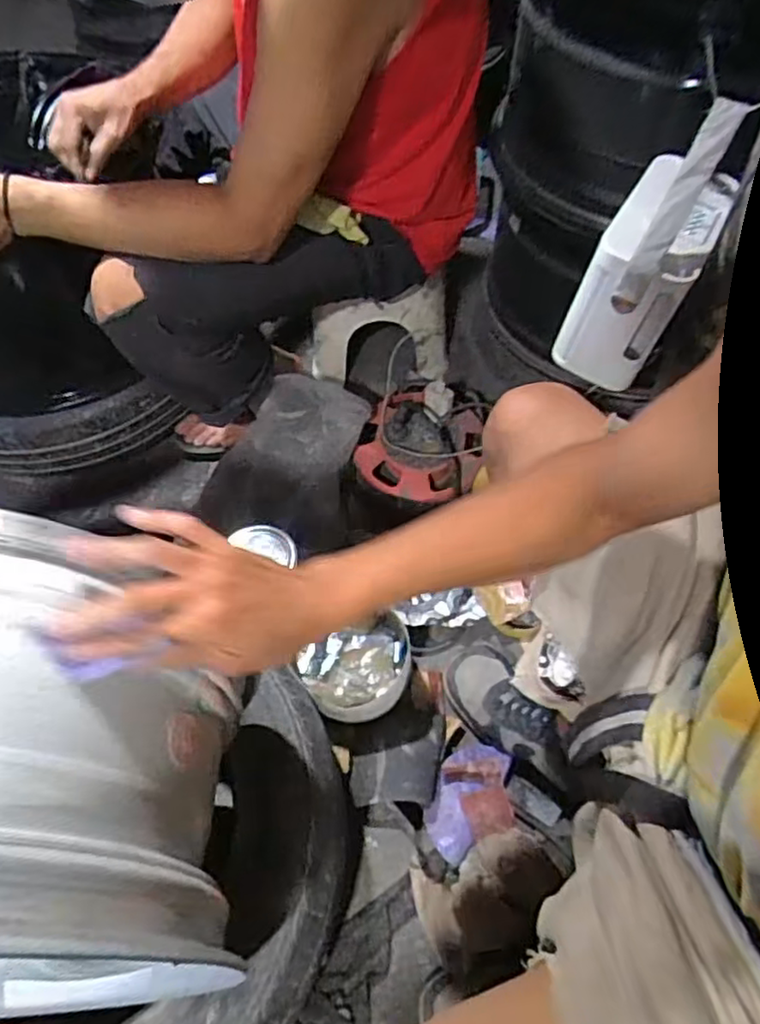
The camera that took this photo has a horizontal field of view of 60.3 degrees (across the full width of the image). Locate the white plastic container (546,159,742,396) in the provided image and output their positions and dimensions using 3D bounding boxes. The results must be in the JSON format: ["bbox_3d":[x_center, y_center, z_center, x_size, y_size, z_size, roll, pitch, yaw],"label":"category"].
[{"bbox_3d":[0.277,-0.238,0.705,0.107,0.163,0.144,30,63,20],"label":"white plastic container"}]

